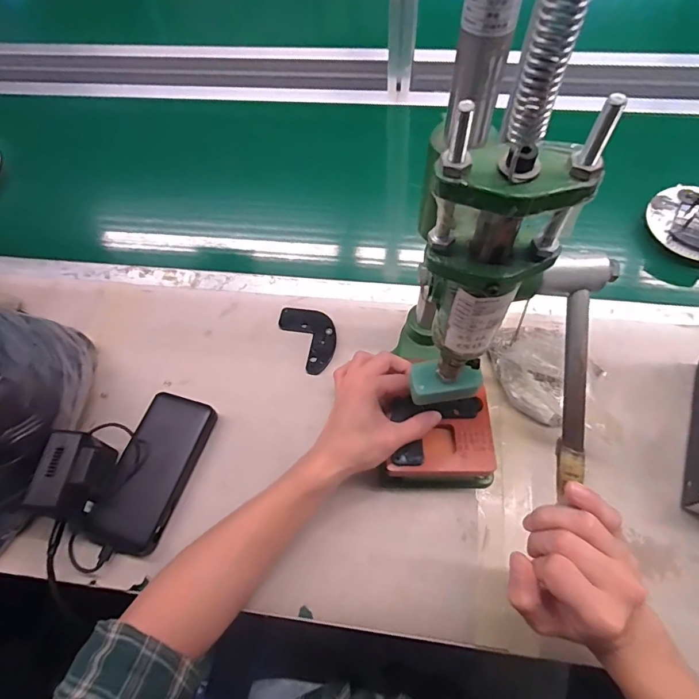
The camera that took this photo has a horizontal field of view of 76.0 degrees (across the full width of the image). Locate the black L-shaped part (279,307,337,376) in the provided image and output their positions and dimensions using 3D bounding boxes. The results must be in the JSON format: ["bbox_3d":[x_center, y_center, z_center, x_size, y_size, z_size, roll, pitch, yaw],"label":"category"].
[{"bbox_3d":[-0.048,-0.019,0.563,0.057,0.011,0.098,-24,62,-10],"label":"black L-shaped part"}]

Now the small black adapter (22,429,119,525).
[{"bbox_3d":[-0.273,0.126,0.443,0.053,0.049,0.079,5,61,7],"label":"small black adapter"}]

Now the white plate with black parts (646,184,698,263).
[{"bbox_3d":[0.463,-0.165,0.591,0.125,0.019,0.104,27,77,15],"label":"white plate with black parts"}]

